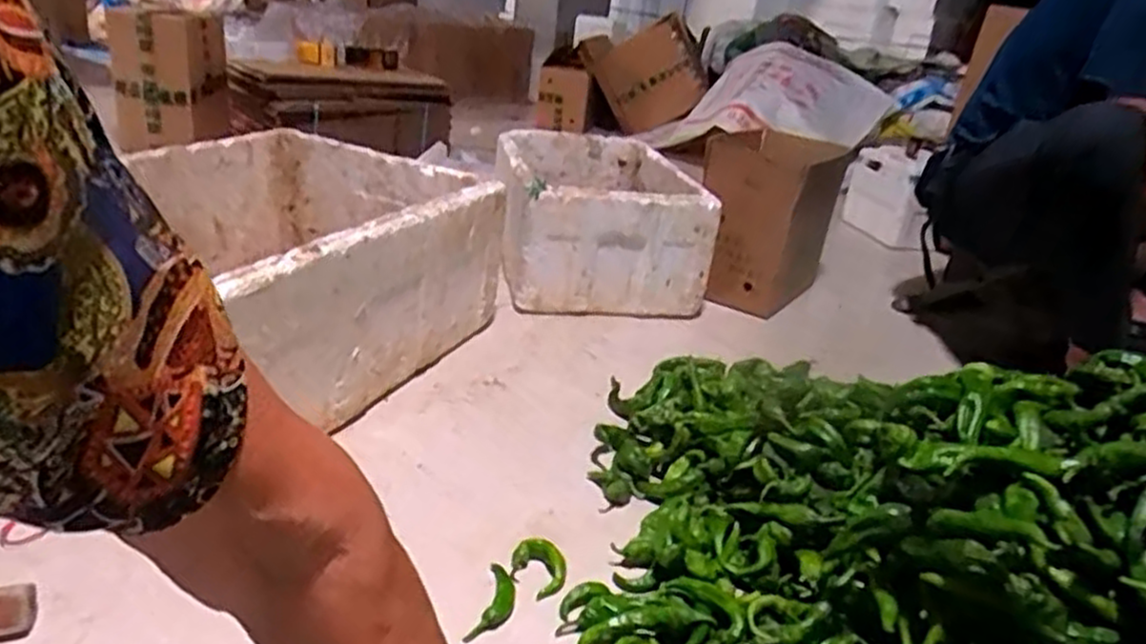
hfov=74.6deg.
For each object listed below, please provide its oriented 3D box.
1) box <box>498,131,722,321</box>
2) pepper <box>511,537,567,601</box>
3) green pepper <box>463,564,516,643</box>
[{"bbox_3d":[0.037,-0.211,1.523,0.365,0.234,0.519,3,25,-10],"label":"box"},{"bbox_3d":[-0.033,0.241,0.742,0.054,0.019,0.062,7,24,-1],"label":"pepper"},{"bbox_3d":[-0.072,0.259,0.696,0.032,0.014,0.093,11,24,7],"label":"green pepper"}]

